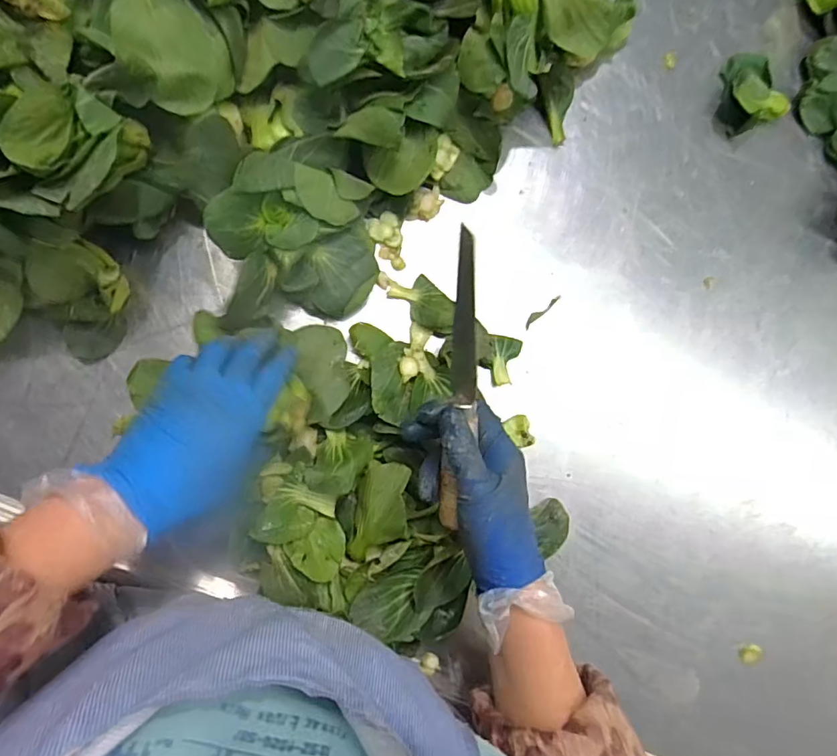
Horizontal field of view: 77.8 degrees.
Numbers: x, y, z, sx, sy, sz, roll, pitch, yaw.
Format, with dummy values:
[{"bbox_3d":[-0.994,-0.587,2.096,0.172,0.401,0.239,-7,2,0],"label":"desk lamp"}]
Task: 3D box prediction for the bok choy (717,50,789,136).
[{"bbox_3d":[0.304,-0.265,0.473,0.054,0.034,0.064,-23,91,-6],"label":"bok choy"}]

